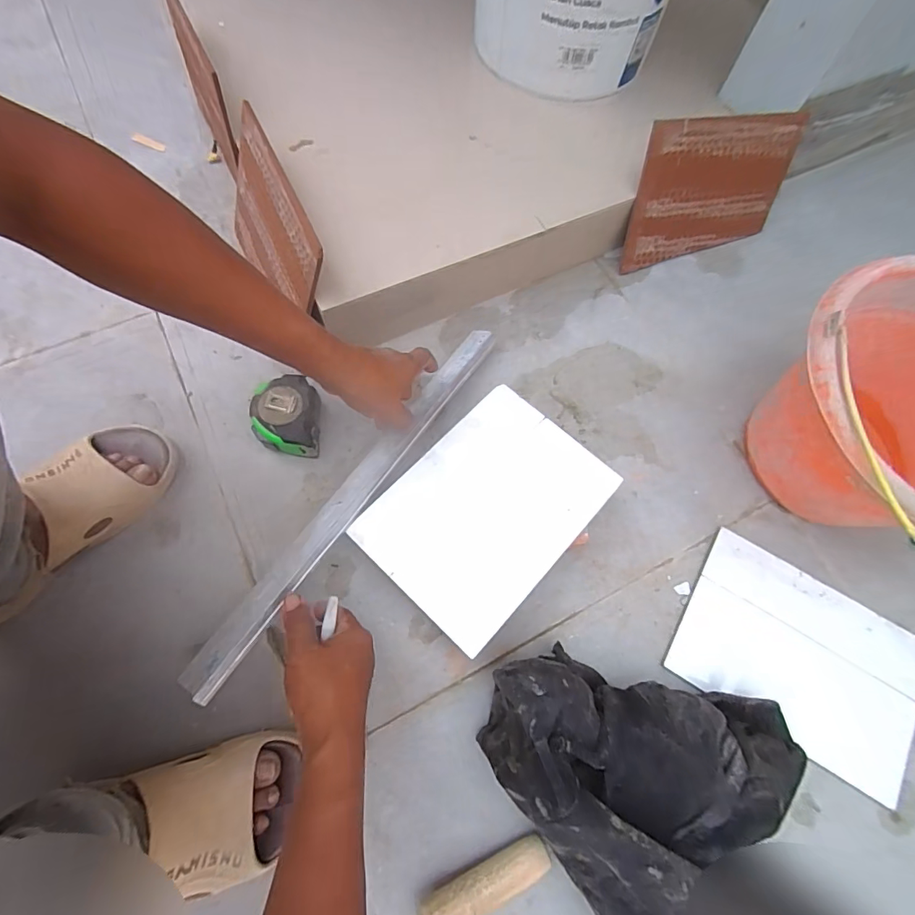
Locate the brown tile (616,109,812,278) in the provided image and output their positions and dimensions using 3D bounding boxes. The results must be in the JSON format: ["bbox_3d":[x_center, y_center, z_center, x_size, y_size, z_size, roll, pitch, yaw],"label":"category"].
[{"bbox_3d":[0.356,-0.372,0.652,0.248,0.174,0.013,-15,44,-13],"label":"brown tile"}]

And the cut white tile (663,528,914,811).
[{"bbox_3d":[0.373,0.216,0.508,0.241,0.010,0.177,31,72,10],"label":"cut white tile"}]

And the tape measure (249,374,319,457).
[{"bbox_3d":[-0.204,-0.049,0.563,0.078,0.043,0.090,1,70,-1],"label":"tape measure"}]

